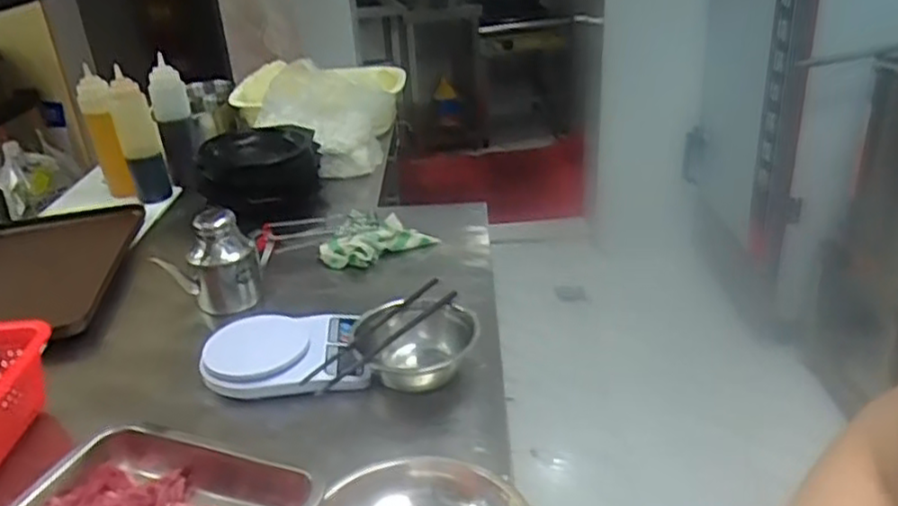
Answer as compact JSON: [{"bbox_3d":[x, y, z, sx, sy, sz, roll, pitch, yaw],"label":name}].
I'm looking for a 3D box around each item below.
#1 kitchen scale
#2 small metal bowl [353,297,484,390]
[{"bbox_3d":[-0.195,0.120,0.881,0.195,0.052,0.152,-5,28,-2],"label":"kitchen scale"},{"bbox_3d":[-0.038,0.106,0.854,0.140,0.057,0.137,-3,28,2],"label":"small metal bowl"}]

